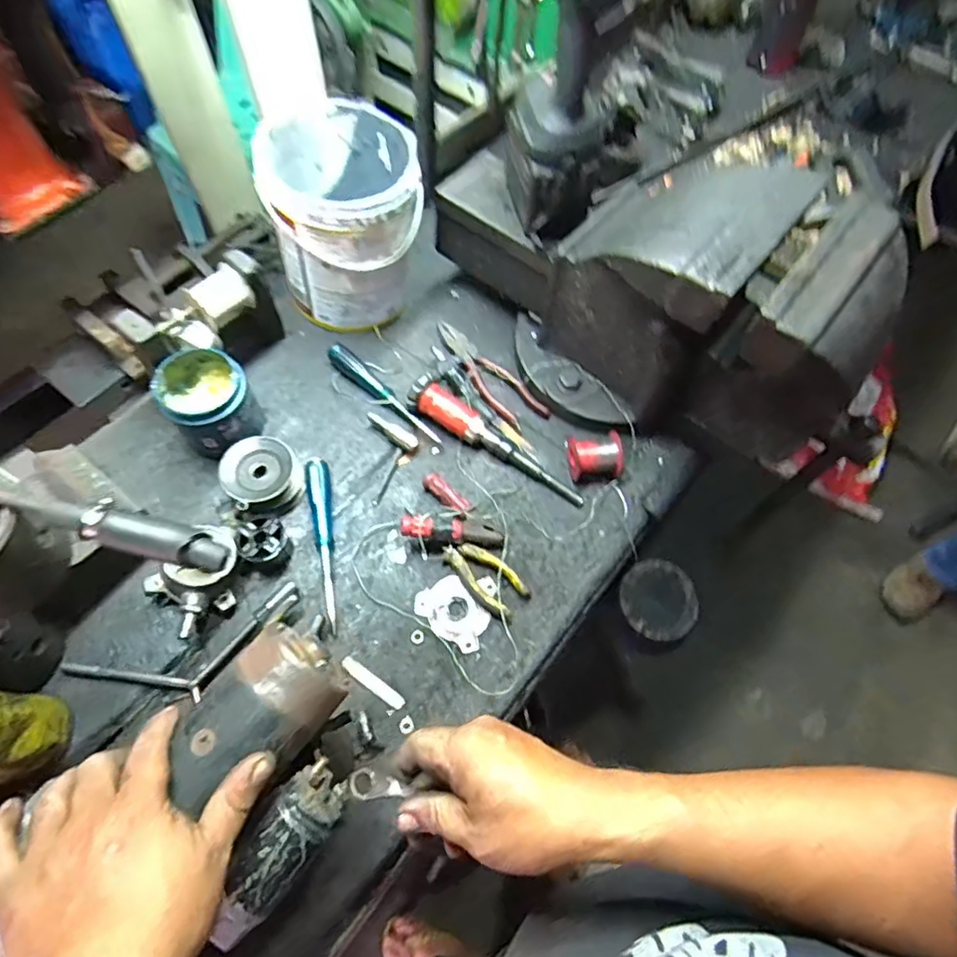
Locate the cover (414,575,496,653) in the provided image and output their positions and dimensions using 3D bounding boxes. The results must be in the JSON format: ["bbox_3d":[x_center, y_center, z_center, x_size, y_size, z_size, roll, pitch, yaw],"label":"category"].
[{"bbox_3d":[-0.023,0.137,0.627,0.082,0.005,0.080,30,67,11],"label":"cover"}]

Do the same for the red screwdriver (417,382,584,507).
[{"bbox_3d":[0.030,-0.040,0.684,0.229,0.043,0.041,32,67,12],"label":"red screwdriver"}]

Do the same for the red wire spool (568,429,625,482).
[{"bbox_3d":[0.138,-0.022,0.678,0.060,0.044,0.046,-11,66,-8],"label":"red wire spool"}]

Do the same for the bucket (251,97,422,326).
[{"bbox_3d":[-0.162,-0.323,0.712,0.170,0.192,0.177,1,64,-3],"label":"bucket"}]

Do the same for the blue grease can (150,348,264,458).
[{"bbox_3d":[-0.308,-0.086,0.656,0.091,0.096,0.093,-34,71,-18],"label":"blue grease can"}]

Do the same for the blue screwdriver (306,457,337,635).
[{"bbox_3d":[-0.170,0.068,0.632,0.024,0.029,0.193,-11,65,-8],"label":"blue screwdriver"}]

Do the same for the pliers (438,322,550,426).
[{"bbox_3d":[0.005,-0.136,0.744,0.052,0.017,0.197,-40,73,-19],"label":"pliers"}]

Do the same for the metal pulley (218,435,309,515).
[{"bbox_3d":[-0.247,-0.002,0.654,0.082,0.047,0.085,-24,68,-14],"label":"metal pulley"}]

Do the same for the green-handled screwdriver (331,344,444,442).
[{"bbox_3d":[-0.118,-0.110,0.718,0.186,0.022,0.026,38,68,14],"label":"green-handled screwdriver"}]

